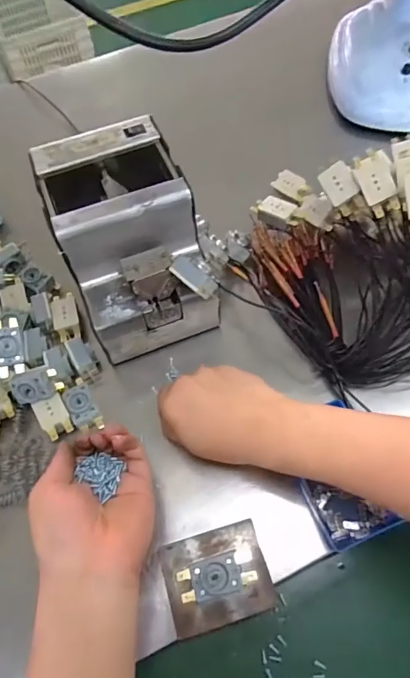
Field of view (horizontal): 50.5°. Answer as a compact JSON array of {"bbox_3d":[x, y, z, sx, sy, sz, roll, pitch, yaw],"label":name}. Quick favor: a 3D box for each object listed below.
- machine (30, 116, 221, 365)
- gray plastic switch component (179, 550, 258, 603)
[{"bbox_3d":[-0.074,-0.096,0.432,0.126,0.131,0.187,-20,63,-7],"label":"machine"},{"bbox_3d":[0.009,0.181,0.329,0.057,0.017,0.027,-15,63,-5],"label":"gray plastic switch component"}]

